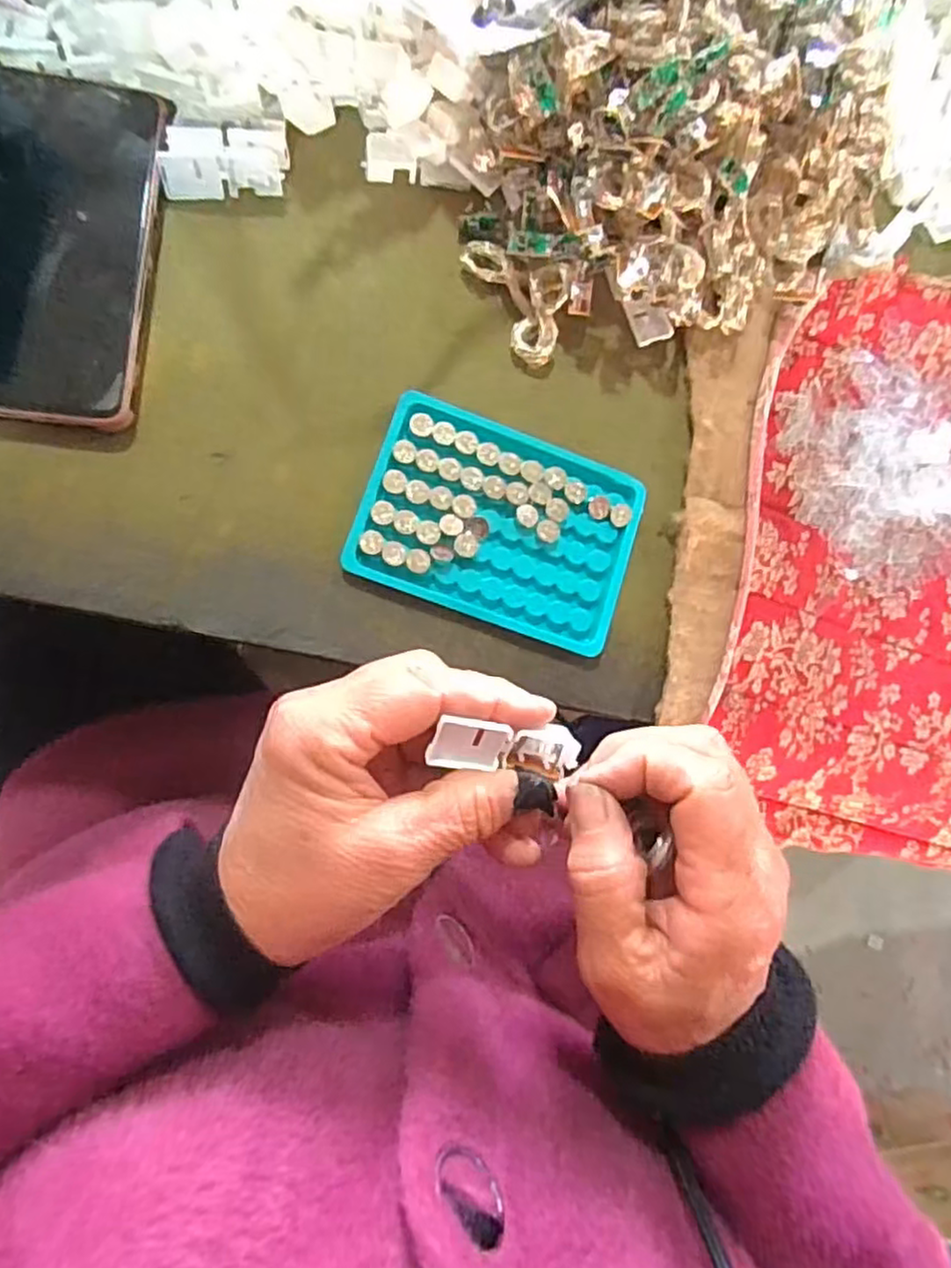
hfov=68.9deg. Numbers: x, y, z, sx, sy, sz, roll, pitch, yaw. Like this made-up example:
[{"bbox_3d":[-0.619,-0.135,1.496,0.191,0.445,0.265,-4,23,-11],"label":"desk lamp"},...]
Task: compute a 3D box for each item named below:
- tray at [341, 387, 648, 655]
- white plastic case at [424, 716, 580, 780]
[{"bbox_3d":[0.012,-0.053,0.337,0.130,0.012,0.093,19,80,-7],"label":"tray"},{"bbox_3d":[0.010,0.041,0.247,0.054,0.012,0.017,8,83,-22],"label":"white plastic case"}]

